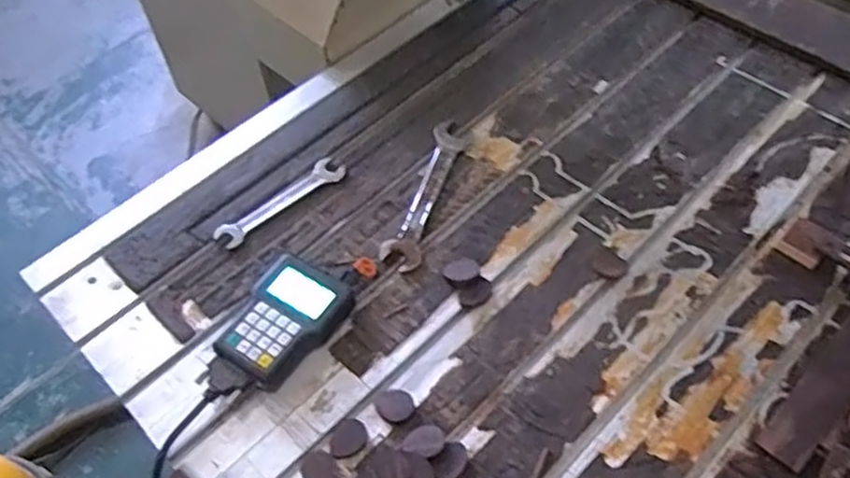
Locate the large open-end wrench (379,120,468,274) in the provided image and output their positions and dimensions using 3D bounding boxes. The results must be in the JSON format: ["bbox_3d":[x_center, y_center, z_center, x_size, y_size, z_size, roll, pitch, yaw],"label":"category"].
[{"bbox_3d":[0.003,-0.061,0.952,0.051,0.009,0.247,13,57,13],"label":"large open-end wrench"}]

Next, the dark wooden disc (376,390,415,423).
[{"bbox_3d":[-0.032,0.182,0.780,0.039,0.010,0.035,-7,54,0],"label":"dark wooden disc"}]

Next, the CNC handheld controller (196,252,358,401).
[{"bbox_3d":[-0.174,0.105,0.826,0.110,0.039,0.183,24,60,20],"label":"CNC handheld controller"}]

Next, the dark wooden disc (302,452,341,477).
[{"bbox_3d":[-0.107,0.241,0.746,0.043,0.006,0.036,33,63,25],"label":"dark wooden disc"}]

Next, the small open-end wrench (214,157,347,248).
[{"bbox_3d":[-0.188,-0.050,0.952,0.187,0.007,0.039,-37,60,-20],"label":"small open-end wrench"}]

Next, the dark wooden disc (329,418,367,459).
[{"bbox_3d":[-0.080,0.212,0.762,0.035,0.004,0.044,29,62,23],"label":"dark wooden disc"}]

